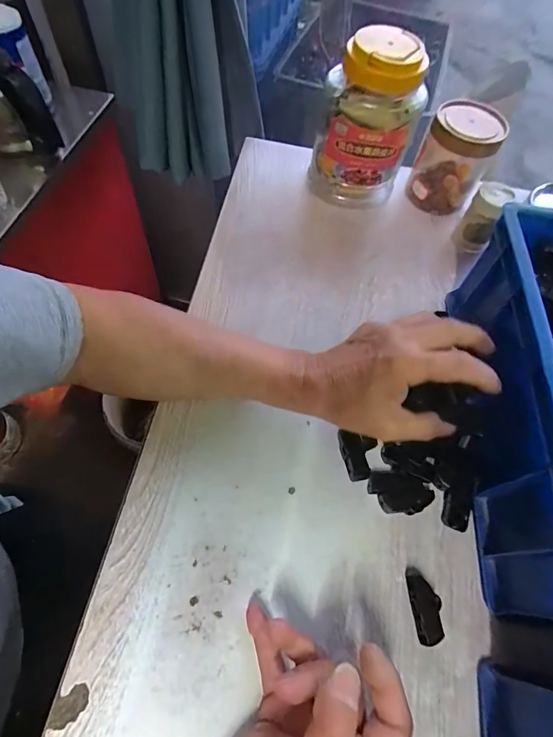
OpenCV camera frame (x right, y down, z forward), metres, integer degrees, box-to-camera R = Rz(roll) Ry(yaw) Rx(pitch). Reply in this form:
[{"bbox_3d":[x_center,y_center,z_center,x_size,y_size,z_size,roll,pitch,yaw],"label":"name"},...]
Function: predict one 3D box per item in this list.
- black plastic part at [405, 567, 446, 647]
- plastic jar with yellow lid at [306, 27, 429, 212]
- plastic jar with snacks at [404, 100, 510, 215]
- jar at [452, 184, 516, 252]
[{"bbox_3d":[0.114,0.182,0.299,0.018,0.019,0.049,-2,62,-6],"label":"black plastic part"},{"bbox_3d":[0.106,-0.280,0.462,0.089,0.174,0.083,-31,69,-20],"label":"plastic jar with yellow lid"},{"bbox_3d":[0.225,-0.270,0.501,0.088,0.111,0.069,16,62,3],"label":"plastic jar with snacks"},{"bbox_3d":[0.252,-0.186,0.479,0.044,0.076,0.040,2,62,-4],"label":"jar"}]

